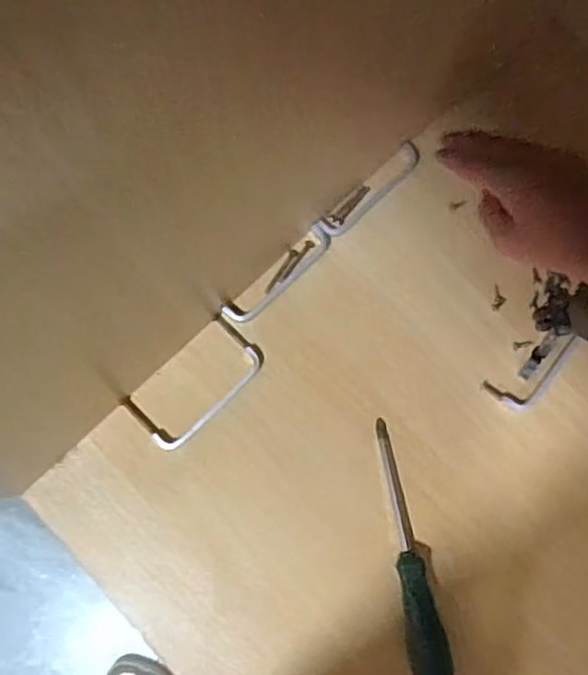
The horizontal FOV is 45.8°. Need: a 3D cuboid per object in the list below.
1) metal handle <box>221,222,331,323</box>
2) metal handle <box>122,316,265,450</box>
[{"bbox_3d":[-0.011,-0.048,0.545,0.103,0.004,0.023,-43,84,-7],"label":"metal handle"},{"bbox_3d":[-0.074,0.034,0.531,0.104,0.007,0.054,-43,84,-7],"label":"metal handle"}]

